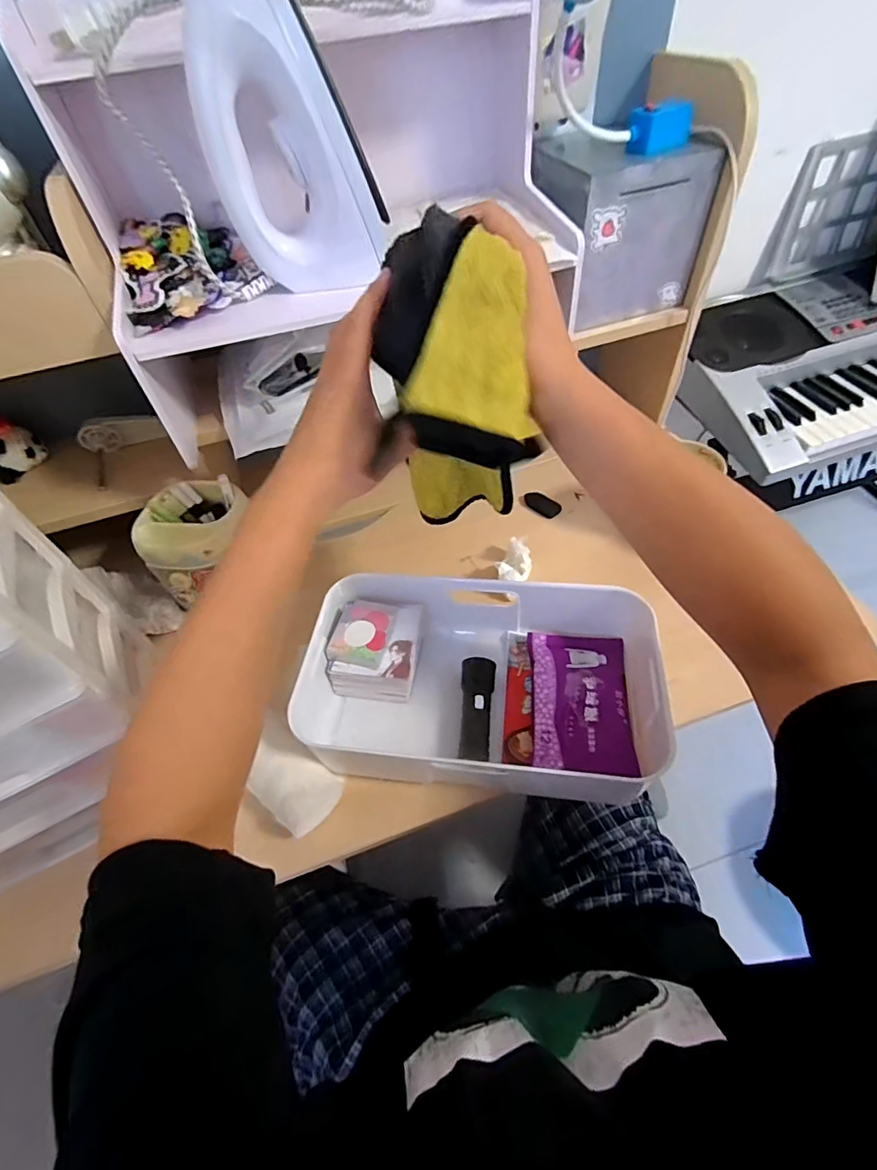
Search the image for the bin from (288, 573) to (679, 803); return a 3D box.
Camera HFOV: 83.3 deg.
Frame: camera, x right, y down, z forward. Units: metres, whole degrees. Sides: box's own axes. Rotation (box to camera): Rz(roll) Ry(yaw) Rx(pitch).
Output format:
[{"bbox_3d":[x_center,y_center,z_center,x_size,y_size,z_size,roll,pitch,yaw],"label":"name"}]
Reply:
[{"bbox_3d":[0.037,0.076,0.463,0.318,0.086,0.205,3,54,8],"label":"bin"}]

